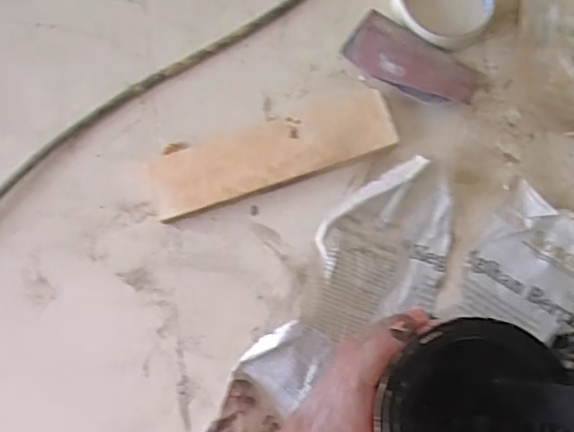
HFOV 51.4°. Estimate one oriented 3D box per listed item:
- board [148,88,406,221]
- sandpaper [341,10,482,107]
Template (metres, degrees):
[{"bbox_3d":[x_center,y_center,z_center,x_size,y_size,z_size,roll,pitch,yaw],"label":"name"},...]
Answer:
[{"bbox_3d":[-0.012,-0.048,0.460,0.185,0.018,0.052,-20,81,-5],"label":"board"},{"bbox_3d":[0.099,-0.120,0.472,0.104,0.019,0.047,29,80,4],"label":"sandpaper"}]

